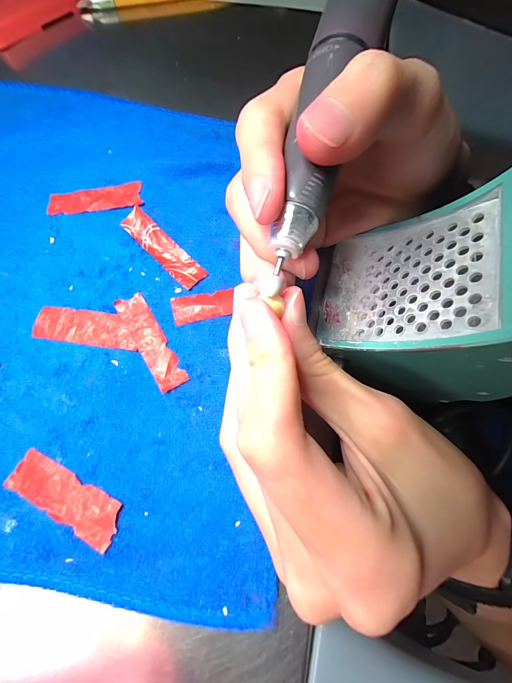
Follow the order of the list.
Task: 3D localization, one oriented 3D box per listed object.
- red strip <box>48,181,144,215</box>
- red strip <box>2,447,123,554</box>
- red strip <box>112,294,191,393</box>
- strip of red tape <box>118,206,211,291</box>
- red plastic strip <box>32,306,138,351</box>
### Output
[{"bbox_3d":[-0.102,-0.090,0.185,0.058,0.004,0.016,-8,73,-2],"label":"red strip"},{"bbox_3d":[-0.089,0.073,0.138,0.057,0.004,0.019,26,66,9],"label":"red strip"},{"bbox_3d":[-0.058,0.000,0.161,0.015,0.004,0.058,-31,77,-10],"label":"red strip"},{"bbox_3d":[-0.055,-0.055,0.174,0.059,0.008,0.015,42,78,12],"label":"strip of red tape"},{"bbox_3d":[-0.093,-0.008,0.162,0.057,0.004,0.019,7,73,2],"label":"red plastic strip"}]

